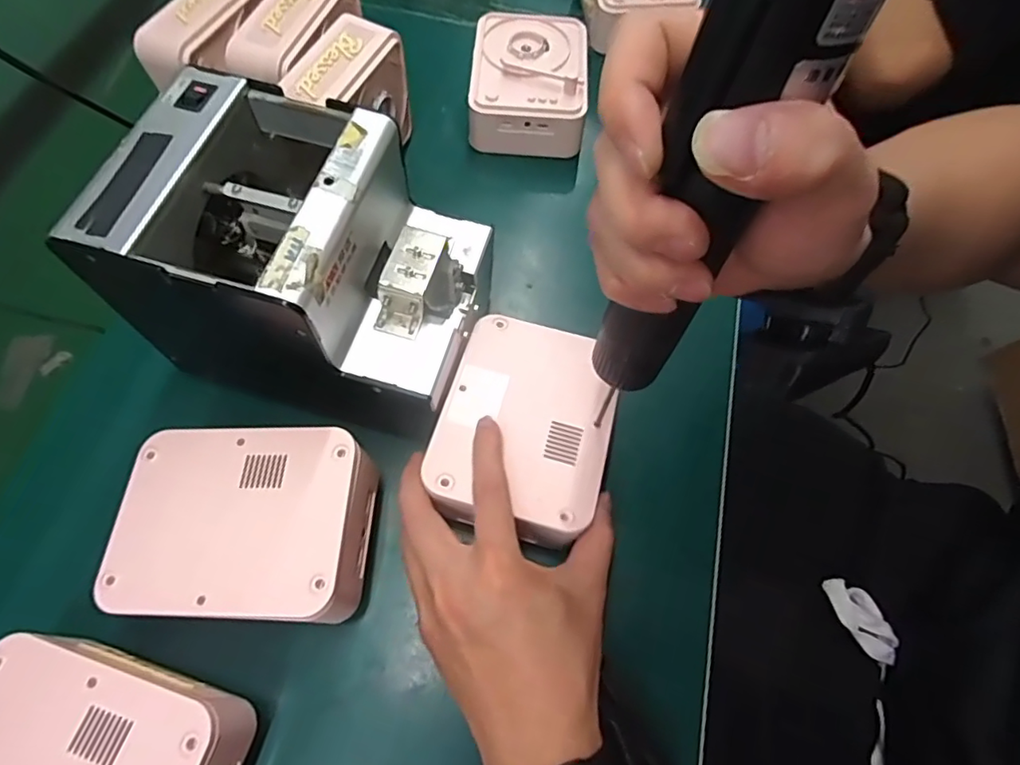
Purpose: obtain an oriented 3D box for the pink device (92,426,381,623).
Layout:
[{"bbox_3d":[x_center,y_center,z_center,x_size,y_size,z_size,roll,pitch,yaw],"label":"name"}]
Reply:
[{"bbox_3d":[-0.146,0.076,0.308,0.129,0.038,0.097,2,64,1],"label":"pink device"}]

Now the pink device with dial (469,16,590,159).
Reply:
[{"bbox_3d":[0.017,-0.263,0.489,0.100,0.044,0.129,3,64,2],"label":"pink device with dial"}]

